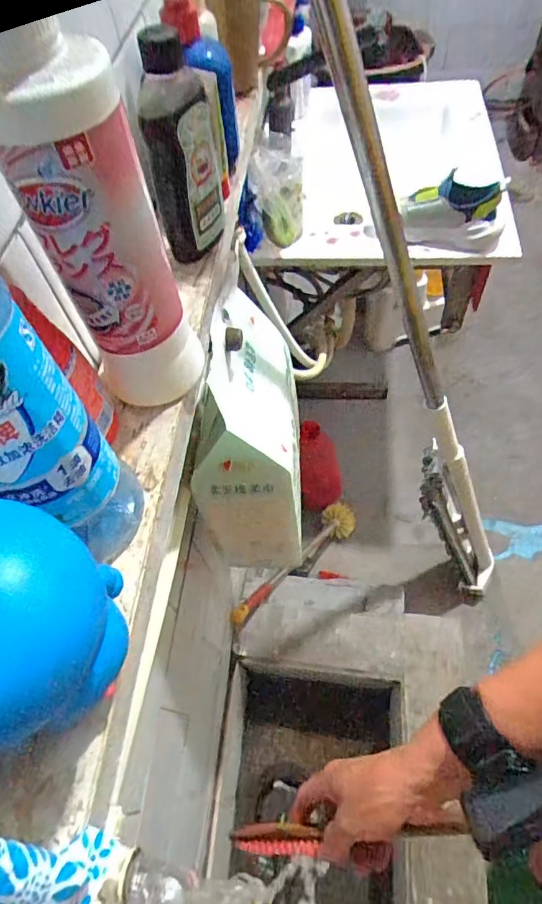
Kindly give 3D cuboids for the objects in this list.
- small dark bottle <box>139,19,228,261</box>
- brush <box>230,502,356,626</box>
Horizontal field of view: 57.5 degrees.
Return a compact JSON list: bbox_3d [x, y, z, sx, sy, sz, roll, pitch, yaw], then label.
[{"bbox_3d":[-0.064,-0.217,0.363,0.038,0.135,0.057,7,60,8],"label":"small dark bottle"},{"bbox_3d":[0.071,0.237,1.118,0.083,0.089,0.479,30,28,20],"label":"brush"}]

